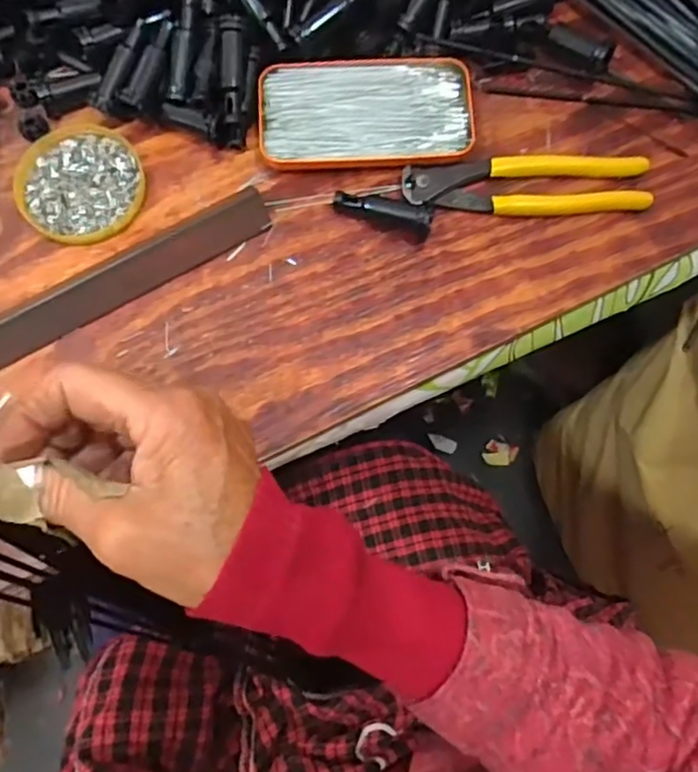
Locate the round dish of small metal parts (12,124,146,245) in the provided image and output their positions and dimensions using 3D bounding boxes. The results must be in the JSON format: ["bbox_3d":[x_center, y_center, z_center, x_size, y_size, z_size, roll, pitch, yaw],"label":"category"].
[{"bbox_3d":[-0.183,-0.140,0.445,0.082,0.009,0.088,0,75,-1],"label":"round dish of small metal parts"}]

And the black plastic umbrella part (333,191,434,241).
[{"bbox_3d":[0.022,-0.115,0.432,0.065,0.022,0.014,15,75,3],"label":"black plastic umbrella part"}]

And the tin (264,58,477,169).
[{"bbox_3d":[0.012,-0.188,0.450,0.144,0.015,0.077,-1,75,-1],"label":"tin"}]

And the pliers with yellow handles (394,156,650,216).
[{"bbox_3d":[0.120,-0.135,0.443,0.163,0.014,0.039,-3,75,-2],"label":"pliers with yellow handles"}]

